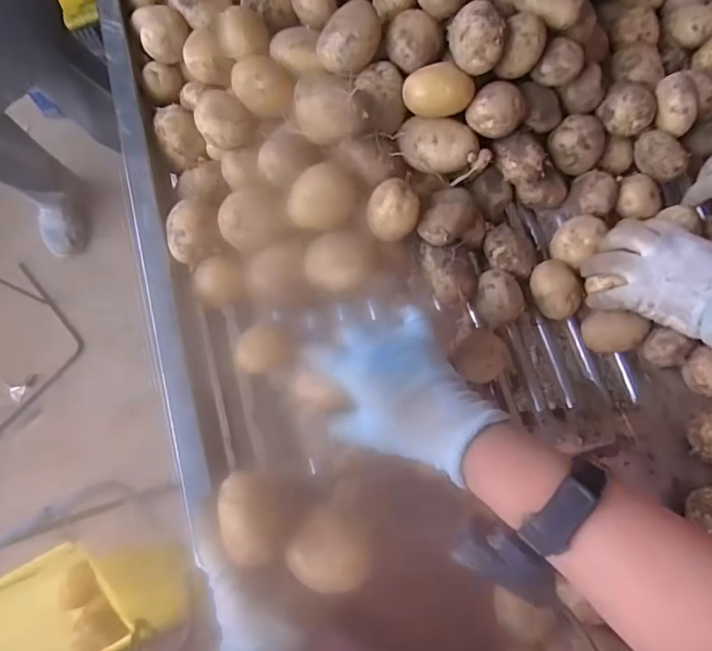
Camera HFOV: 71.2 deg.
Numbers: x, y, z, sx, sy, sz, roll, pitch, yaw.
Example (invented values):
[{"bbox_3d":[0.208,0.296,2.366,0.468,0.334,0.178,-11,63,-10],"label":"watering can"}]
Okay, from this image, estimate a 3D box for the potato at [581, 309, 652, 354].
[{"bbox_3d":[0.271,0.007,0.516,0.056,0.035,0.037,2,70,0],"label":"potato"}]

